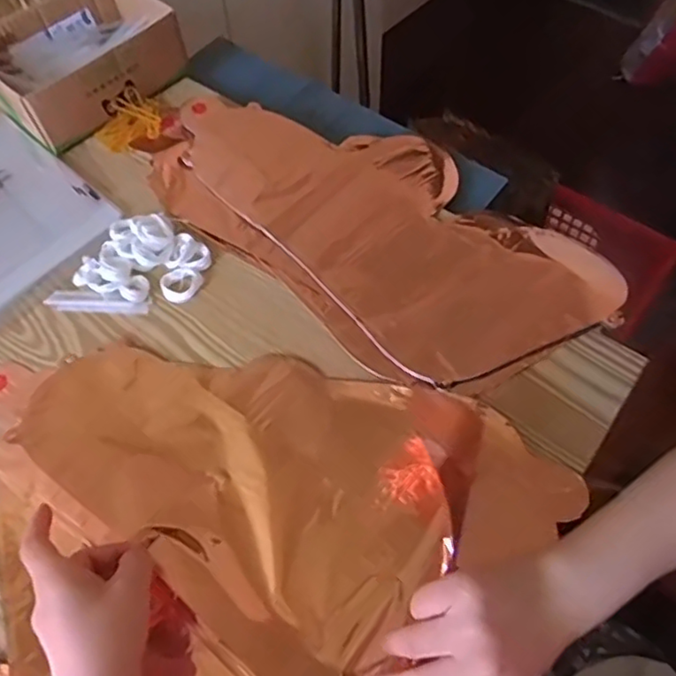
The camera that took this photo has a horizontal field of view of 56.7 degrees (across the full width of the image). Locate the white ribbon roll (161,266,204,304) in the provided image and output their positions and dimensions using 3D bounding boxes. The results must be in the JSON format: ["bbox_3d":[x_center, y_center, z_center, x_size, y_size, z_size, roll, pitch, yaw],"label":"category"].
[{"bbox_3d":[-0.135,-0.047,0.546,0.035,0.007,0.031,-20,62,-9],"label":"white ribbon roll"}]

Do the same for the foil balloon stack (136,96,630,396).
[{"bbox_3d":[0.024,-0.113,0.572,0.423,0.014,0.218,38,68,20],"label":"foil balloon stack"}]

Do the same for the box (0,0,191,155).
[{"bbox_3d":[-0.270,-0.293,0.655,0.182,0.064,0.145,-40,67,-19],"label":"box"}]

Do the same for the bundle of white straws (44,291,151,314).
[{"bbox_3d":[-0.206,-0.030,0.539,0.089,0.007,0.017,3,61,4],"label":"bundle of white straws"}]

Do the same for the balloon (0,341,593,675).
[{"bbox_3d":[-0.060,0.086,0.457,0.401,0.040,0.239,29,65,17],"label":"balloon"}]

